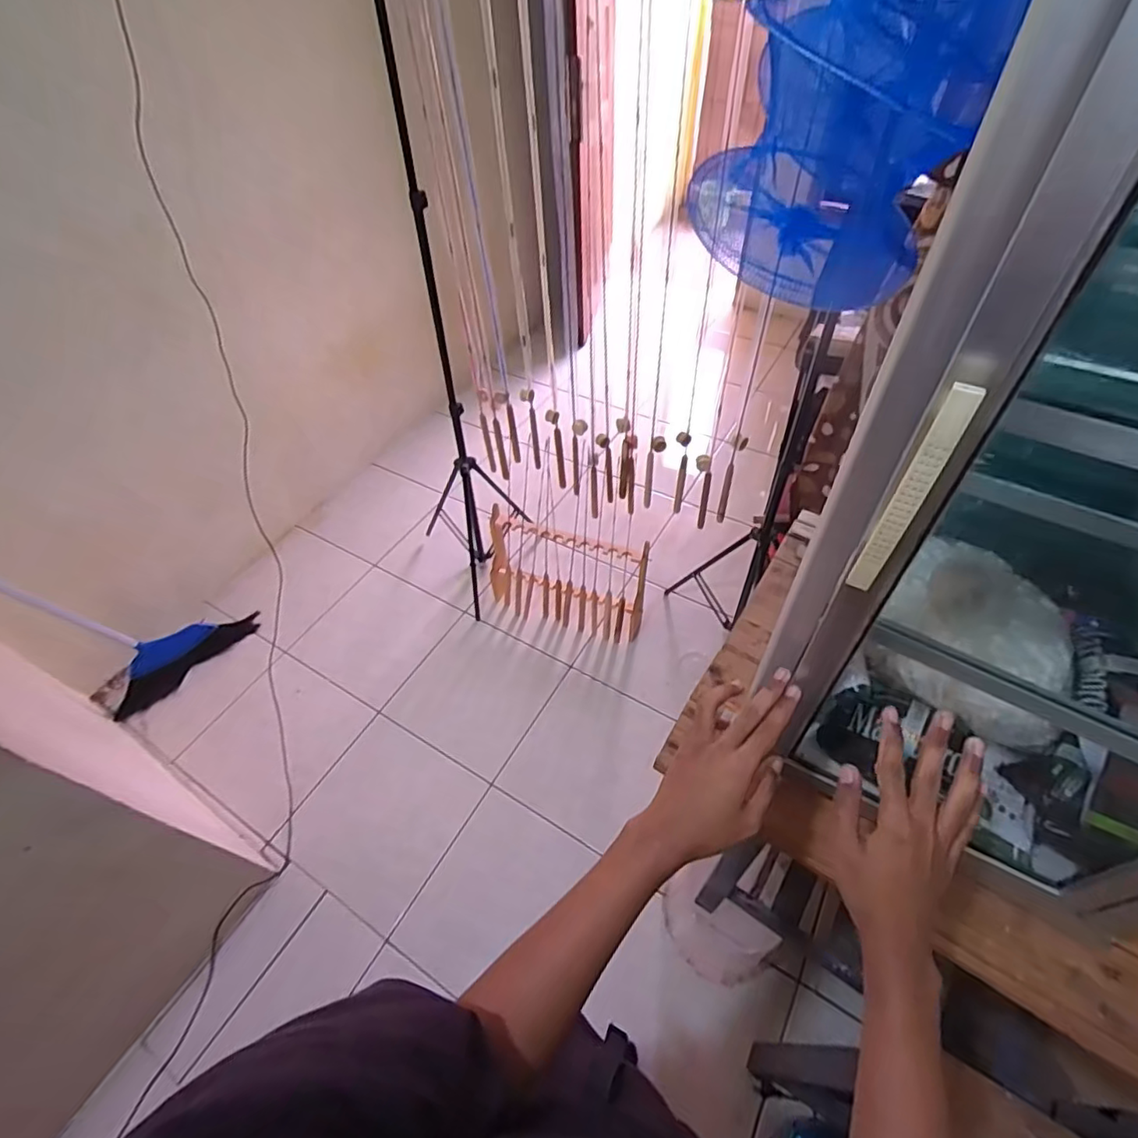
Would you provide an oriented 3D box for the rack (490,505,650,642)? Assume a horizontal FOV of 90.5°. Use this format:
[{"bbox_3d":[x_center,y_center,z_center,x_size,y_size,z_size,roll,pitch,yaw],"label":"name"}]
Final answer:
[{"bbox_3d":[-0.017,0.022,1.656,0.481,0.318,0.115,12,53,13],"label":"rack"}]

